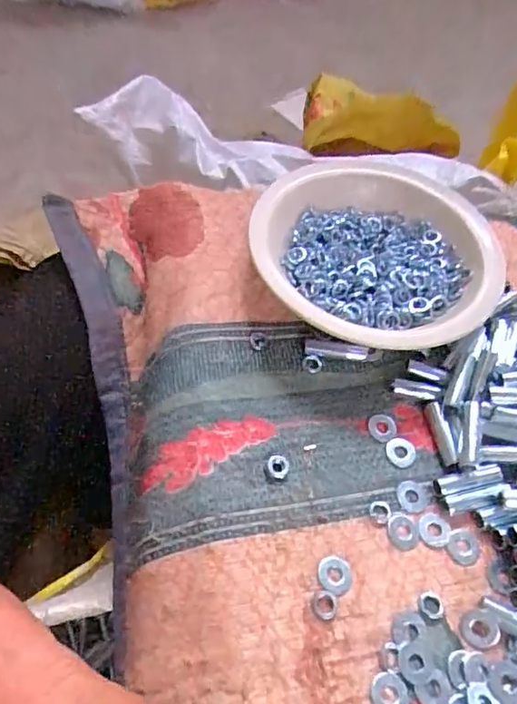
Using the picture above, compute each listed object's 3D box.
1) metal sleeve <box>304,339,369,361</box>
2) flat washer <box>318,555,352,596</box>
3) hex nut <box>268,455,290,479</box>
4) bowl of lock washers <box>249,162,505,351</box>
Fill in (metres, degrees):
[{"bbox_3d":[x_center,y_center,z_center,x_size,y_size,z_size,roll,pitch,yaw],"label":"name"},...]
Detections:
[{"bbox_3d":[0.052,-0.001,0.353,0.043,0.009,0.009,6,55,0],"label":"metal sleeve"},{"bbox_3d":[0.041,0.119,0.282,0.018,0.004,0.019,2,55,-3],"label":"flat washer"},{"bbox_3d":[0.012,0.068,0.310,0.013,0.004,0.013,27,67,-3],"label":"hex nut"},{"bbox_3d":[0.085,-0.060,0.373,0.161,0.061,0.160,2,55,-3],"label":"bowl of lock washers"}]

